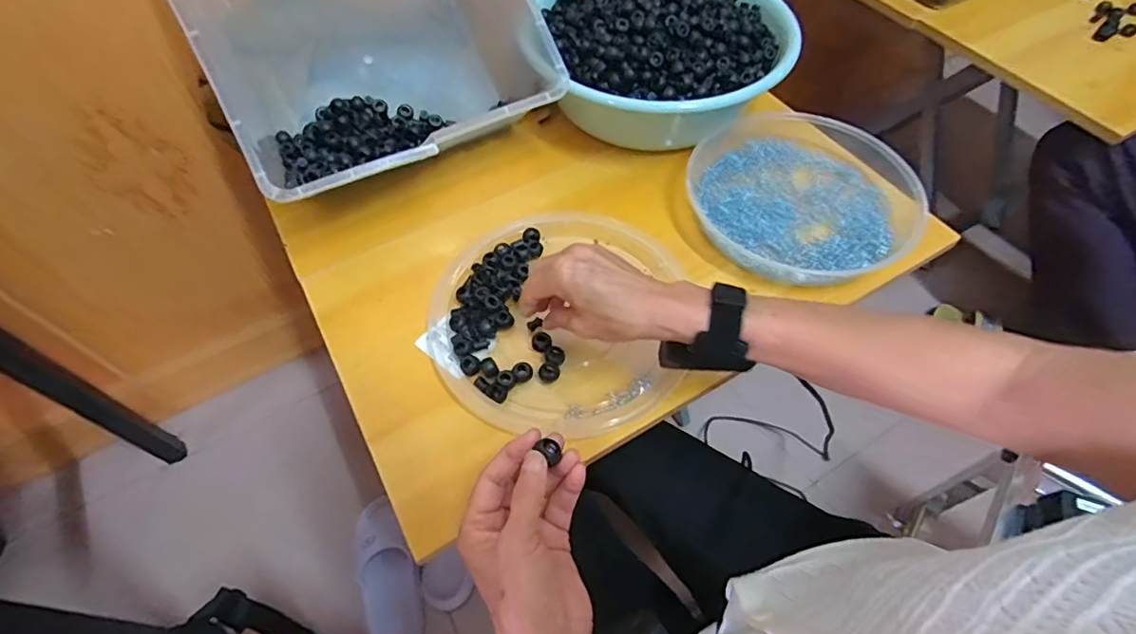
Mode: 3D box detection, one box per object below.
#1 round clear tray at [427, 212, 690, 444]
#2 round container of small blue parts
[{"bbox_3d":[-0.014,-0.004,0.513,0.216,0.024,0.230,0,57,0],"label":"round clear tray"},{"bbox_3d":[0.241,-0.133,0.578,0.214,0.036,0.223,0,57,0],"label":"round container of small blue parts"}]

